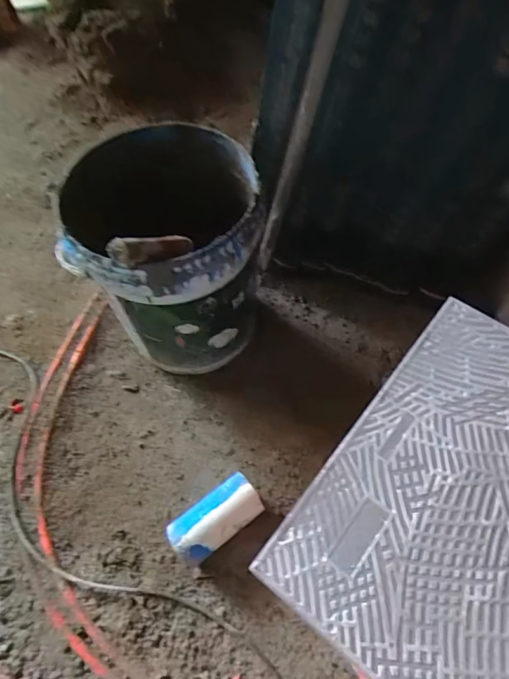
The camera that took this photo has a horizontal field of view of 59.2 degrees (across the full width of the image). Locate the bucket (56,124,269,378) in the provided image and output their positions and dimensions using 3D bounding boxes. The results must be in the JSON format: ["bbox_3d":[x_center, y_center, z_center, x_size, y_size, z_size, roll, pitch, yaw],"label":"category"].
[{"bbox_3d":[-0.145,-0.125,0.798,0.301,0.371,0.263,-8,61,-4],"label":"bucket"}]

